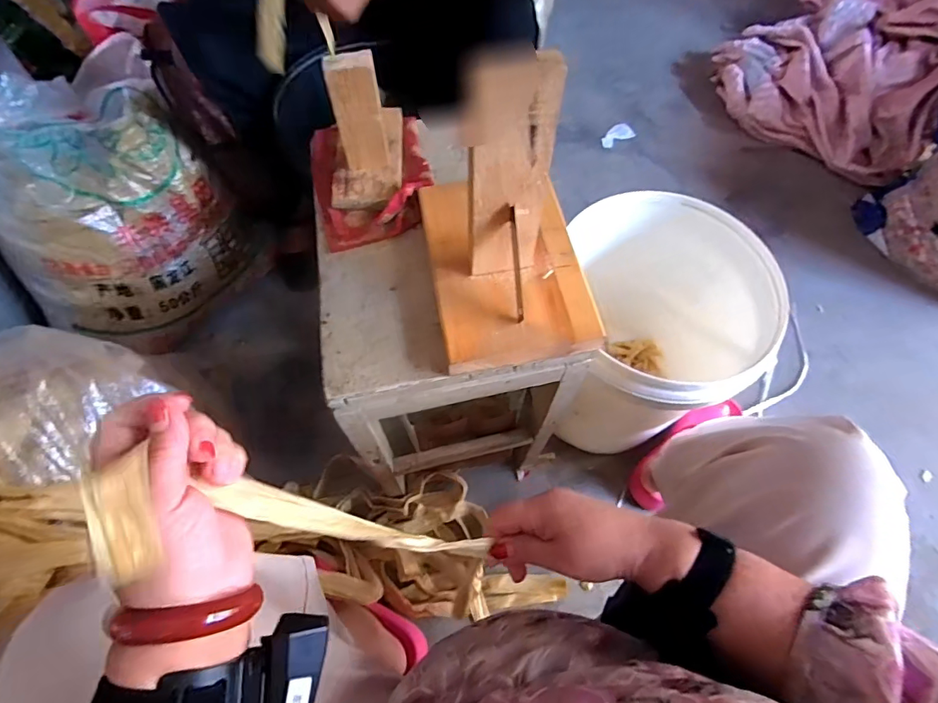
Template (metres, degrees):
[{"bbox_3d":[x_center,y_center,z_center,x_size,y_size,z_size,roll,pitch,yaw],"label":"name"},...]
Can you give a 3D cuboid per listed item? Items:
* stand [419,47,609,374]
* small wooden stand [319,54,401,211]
[{"bbox_3d":[0.037,-0.126,0.389,0.138,0.195,0.205,-8,64,-6],"label":"stand"},{"bbox_3d":[-0.109,-0.237,0.491,0.075,0.127,0.128,-3,63,-3],"label":"small wooden stand"}]

